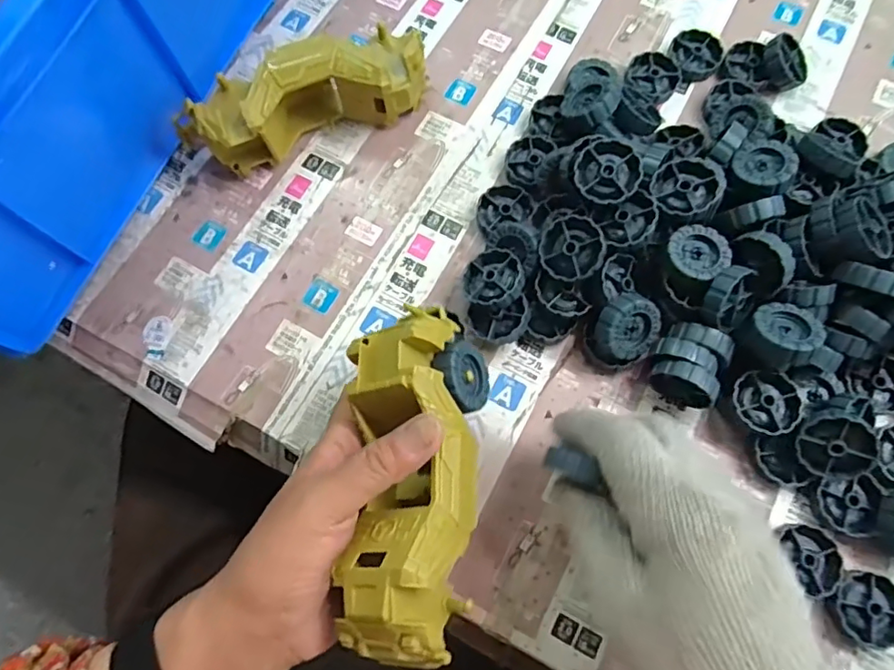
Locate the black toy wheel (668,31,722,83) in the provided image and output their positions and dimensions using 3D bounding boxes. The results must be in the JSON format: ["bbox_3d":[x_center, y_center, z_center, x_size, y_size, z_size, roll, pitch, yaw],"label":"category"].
[{"bbox_3d":[0.187,-0.210,0.427,0.038,0.011,0.044,20,74,7],"label":"black toy wheel"}]

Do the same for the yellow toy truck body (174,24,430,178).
[{"bbox_3d":[-0.098,-0.163,0.393,0.169,0.057,0.049,-19,74,-5],"label":"yellow toy truck body"}]

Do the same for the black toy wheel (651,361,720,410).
[{"bbox_3d":[0.143,0.031,0.344,0.037,0.039,0.017,19,74,6],"label":"black toy wheel"}]

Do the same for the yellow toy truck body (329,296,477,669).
[{"bbox_3d":[-0.017,0.065,0.282,0.064,0.053,0.167,-1,67,0],"label":"yellow toy truck body"}]

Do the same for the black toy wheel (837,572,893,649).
[{"bbox_3d":[0.237,0.153,0.314,0.037,0.011,0.036,0,73,1],"label":"black toy wheel"}]

